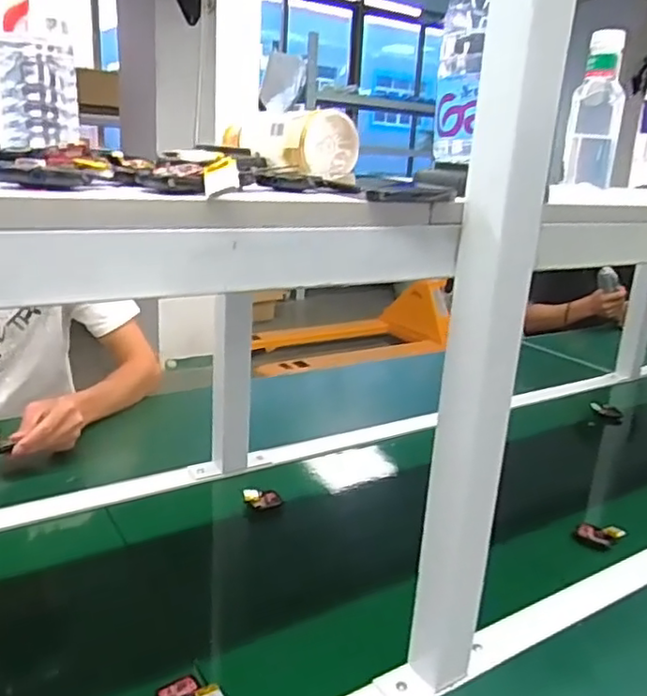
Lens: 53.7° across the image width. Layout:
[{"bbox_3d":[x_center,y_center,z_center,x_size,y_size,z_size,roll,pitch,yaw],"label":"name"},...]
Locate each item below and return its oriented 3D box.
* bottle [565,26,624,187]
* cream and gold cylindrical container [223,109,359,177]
[{"bbox_3d":[0.376,-0.327,0.876,0.064,0.193,0.084,11,19,22],"label":"bottle"},{"bbox_3d":[-0.031,-0.213,0.660,0.067,0.057,0.136,-11,23,-39],"label":"cream and gold cylindrical container"}]

